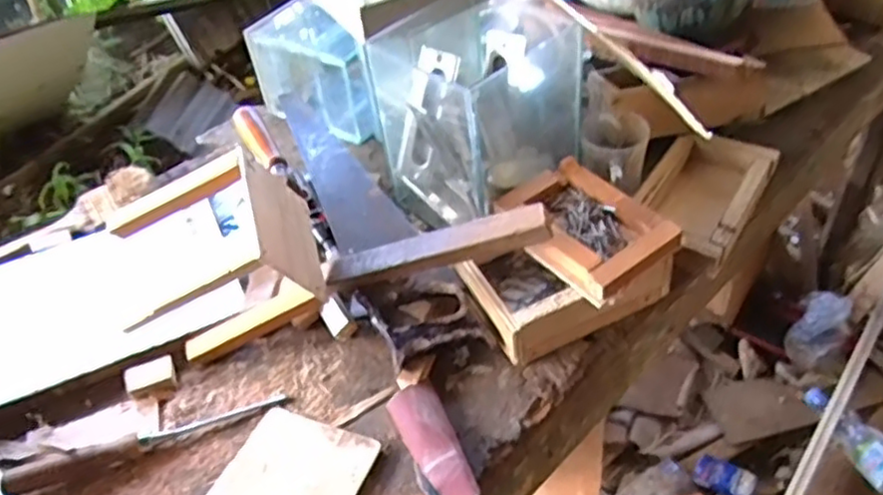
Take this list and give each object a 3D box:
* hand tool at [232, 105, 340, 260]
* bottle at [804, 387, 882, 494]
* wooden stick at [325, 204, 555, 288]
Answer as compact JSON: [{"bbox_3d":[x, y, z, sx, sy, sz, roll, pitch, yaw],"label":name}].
[{"bbox_3d":[-0.178,-0.078,0.766,0.043,0.043,0.257,-22,47,-15],"label":"hand tool"},{"bbox_3d":[0.752,0.335,1.229,0.064,0.074,0.236,-16,46,-10],"label":"bottle"},{"bbox_3d":[-0.006,0.002,0.617,0.212,0.021,0.032,-14,42,19],"label":"wooden stick"}]

